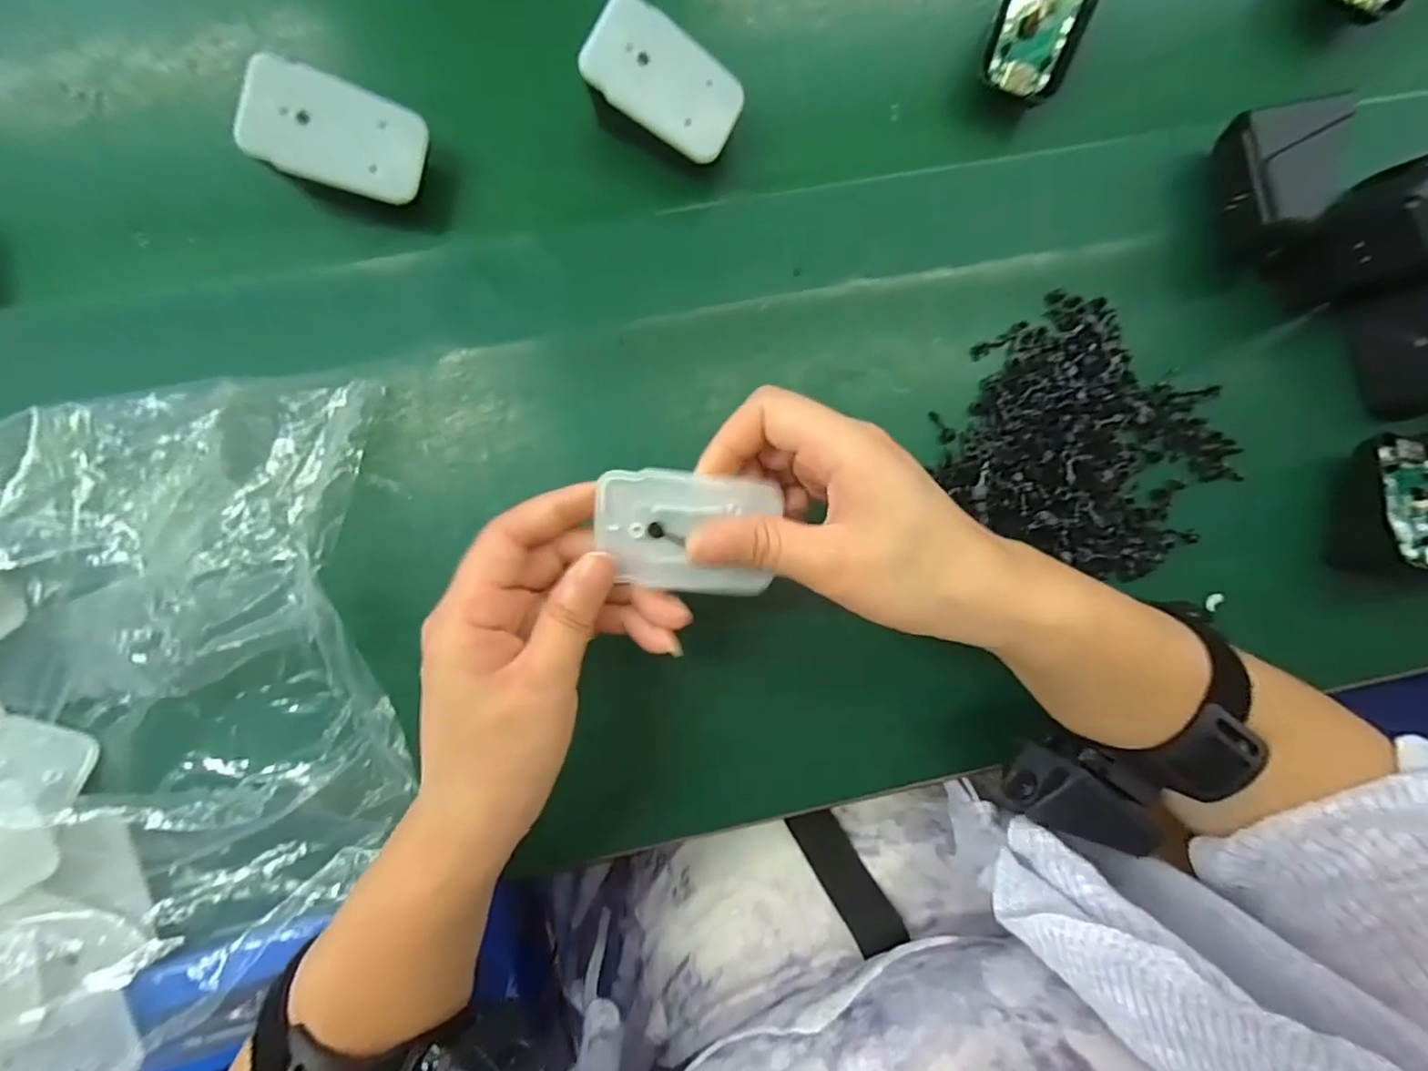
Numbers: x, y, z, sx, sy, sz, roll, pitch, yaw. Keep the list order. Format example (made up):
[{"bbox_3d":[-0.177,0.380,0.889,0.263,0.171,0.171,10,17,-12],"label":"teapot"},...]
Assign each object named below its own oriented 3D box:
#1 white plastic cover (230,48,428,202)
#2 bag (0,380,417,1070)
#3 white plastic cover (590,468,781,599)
[{"bbox_3d":[-0.161,-0.172,0.259,0.066,0.005,0.044,10,89,-26],"label":"white plastic cover"},{"bbox_3d":[-0.298,0.091,0.236,0.329,0.065,0.274,-10,87,-3],"label":"bag"},{"bbox_3d":[-0.010,-0.001,0.228,0.066,0.010,0.045,6,103,-3],"label":"white plastic cover"}]

